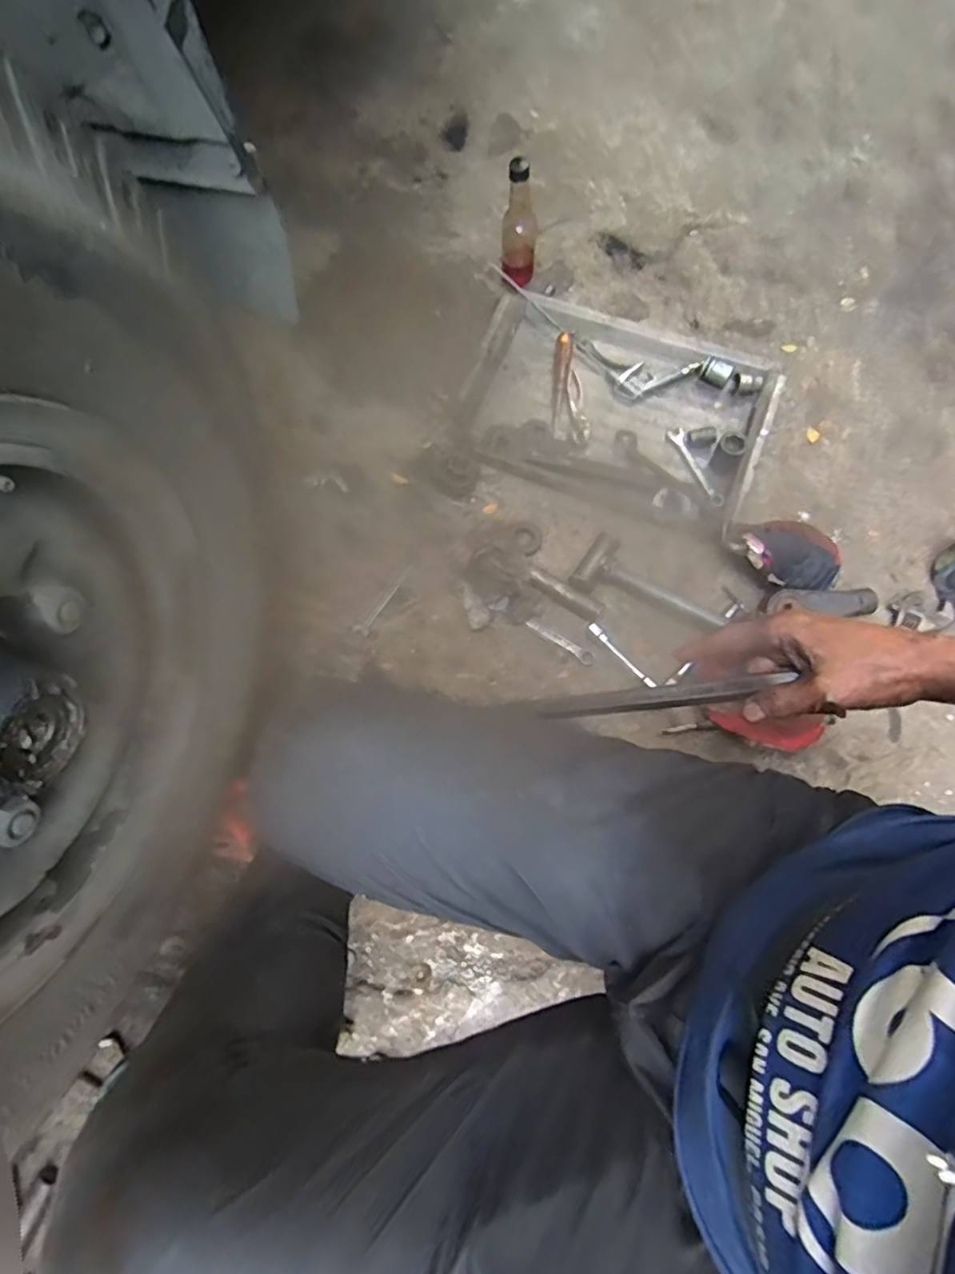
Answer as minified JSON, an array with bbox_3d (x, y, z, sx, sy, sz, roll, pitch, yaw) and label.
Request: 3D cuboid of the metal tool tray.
[{"bbox_3d":[0.219,-0.380,0.934,0.449,0.073,0.339,21,76,7],"label":"metal tool tray"}]

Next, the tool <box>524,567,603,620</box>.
[{"bbox_3d":[0.126,-0.062,0.856,0.116,0.026,0.030,31,77,9],"label":"tool"}]

